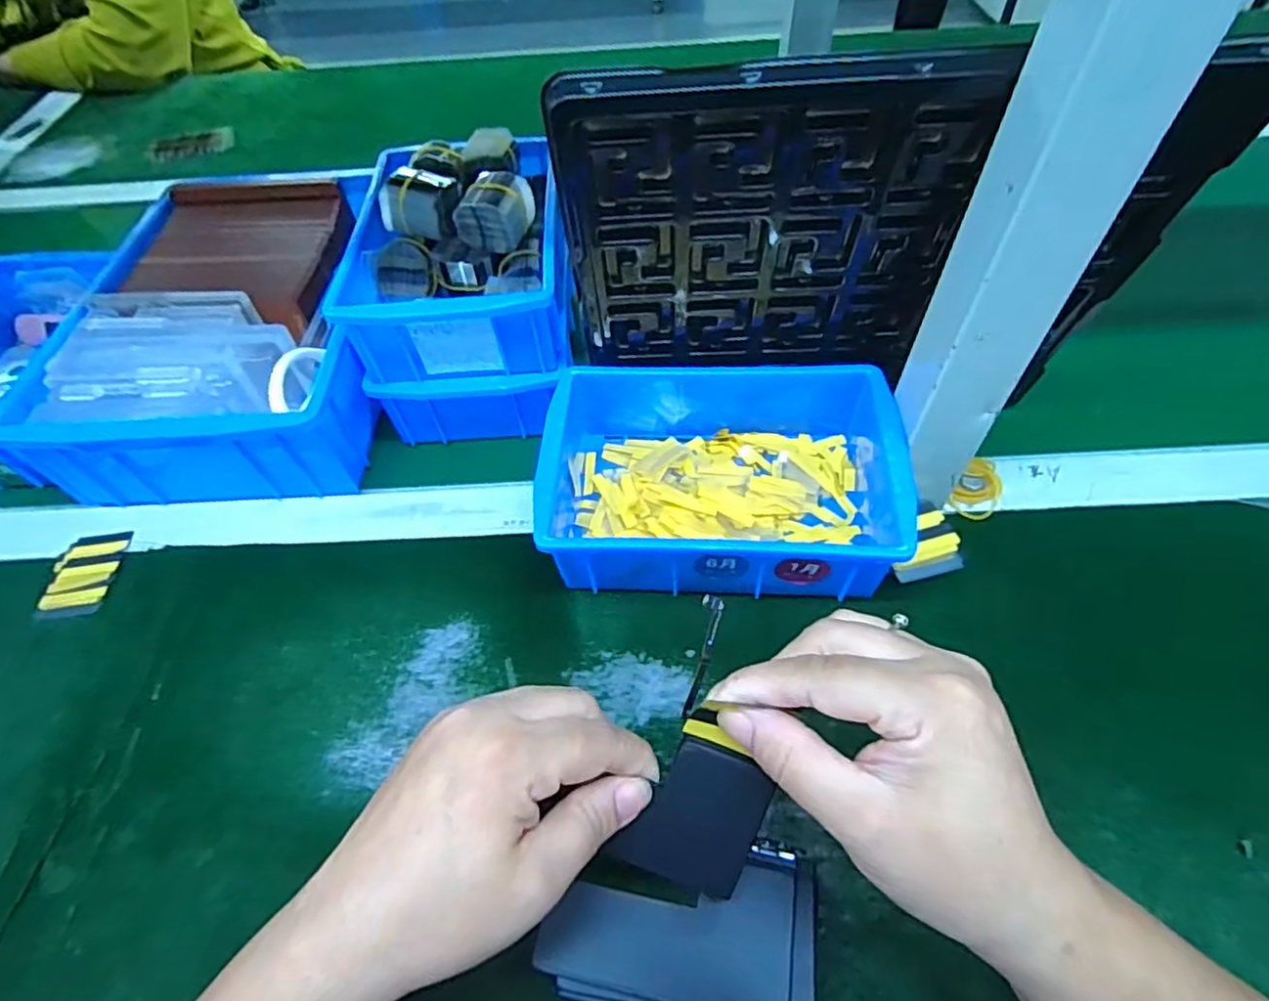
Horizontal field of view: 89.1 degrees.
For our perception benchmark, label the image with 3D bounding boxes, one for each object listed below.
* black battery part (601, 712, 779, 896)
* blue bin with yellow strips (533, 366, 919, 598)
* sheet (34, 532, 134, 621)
[{"bbox_3d":[0.024,0.111,0.236,0.045,0.005,0.067,19,97,1],"label":"black battery part"},{"bbox_3d":[0.050,-0.017,0.395,0.197,0.071,0.144,3,53,5],"label":"blue bin with yellow strips"},{"bbox_3d":[-0.347,0.047,0.406,0.040,0.005,0.060,-6,53,-2],"label":"sheet"}]

